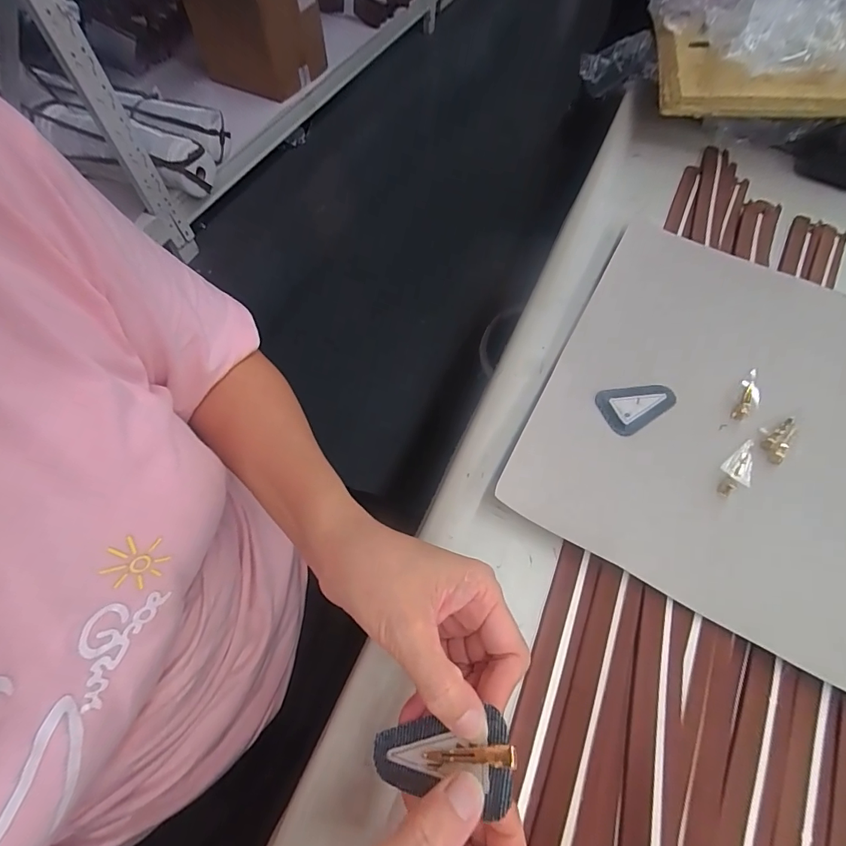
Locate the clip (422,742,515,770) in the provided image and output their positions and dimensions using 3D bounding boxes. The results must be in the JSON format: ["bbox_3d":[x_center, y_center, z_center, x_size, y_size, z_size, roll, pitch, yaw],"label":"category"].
[{"bbox_3d":[0.021,0.151,0.199,0.045,0.004,0.009,-20,60,23],"label":"clip"}]

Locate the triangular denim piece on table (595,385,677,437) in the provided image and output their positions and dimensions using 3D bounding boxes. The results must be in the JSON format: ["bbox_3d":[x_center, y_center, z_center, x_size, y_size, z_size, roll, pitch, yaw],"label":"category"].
[{"bbox_3d":[0.179,-0.017,0.366,0.067,0.005,0.041,-25,66,-14],"label":"triangular denim piece on table"}]

